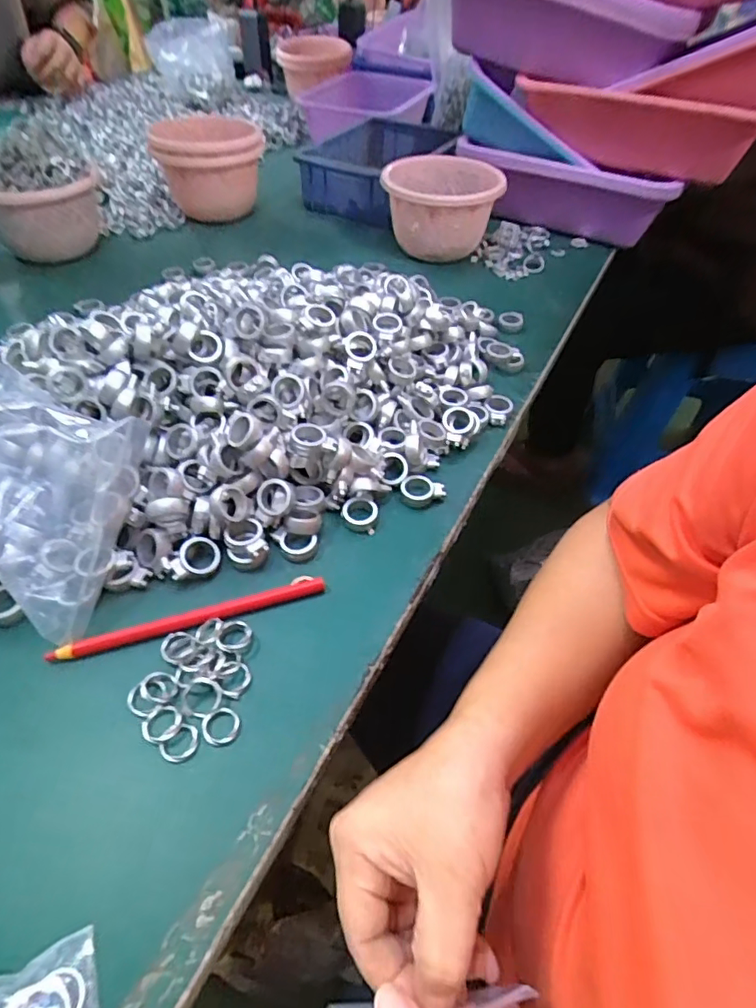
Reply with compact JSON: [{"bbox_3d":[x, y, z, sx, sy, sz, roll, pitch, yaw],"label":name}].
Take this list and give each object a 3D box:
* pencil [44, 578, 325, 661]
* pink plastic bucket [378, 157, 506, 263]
[{"bbox_3d":[-0.115,0.072,0.337,0.165,0.007,0.011,-14,51,-14],"label":"pencil"},{"bbox_3d":[0.075,-0.344,0.637,0.129,0.098,0.129,1,49,-1],"label":"pink plastic bucket"}]

